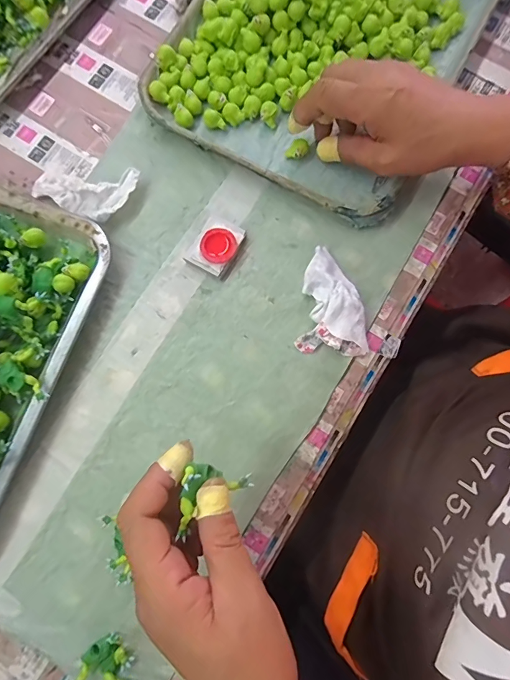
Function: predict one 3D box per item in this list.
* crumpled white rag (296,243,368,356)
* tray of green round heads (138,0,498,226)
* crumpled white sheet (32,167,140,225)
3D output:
[{"bbox_3d":[0.069,-0.034,0.343,0.056,0.022,0.090,4,80,0],"label":"crumpled white rag"},{"bbox_3d":[0.071,-0.299,0.378,0.252,0.038,0.332,28,81,5],"label":"tray of green round heads"},{"bbox_3d":[-0.154,-0.141,0.361,0.089,0.016,0.055,25,81,4],"label":"crumpled white sheet"}]

